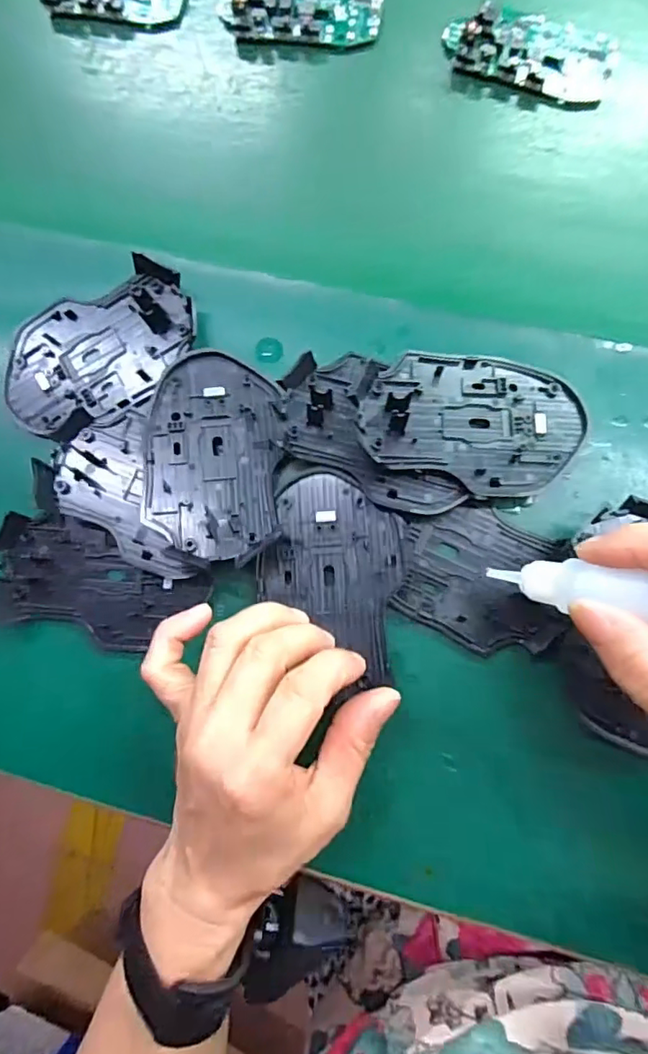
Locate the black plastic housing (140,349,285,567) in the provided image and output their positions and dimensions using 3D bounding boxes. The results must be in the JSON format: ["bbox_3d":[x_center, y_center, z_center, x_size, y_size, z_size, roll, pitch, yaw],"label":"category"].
[{"bbox_3d":[-0.057,-0.039,0.282,0.068,0.012,0.108,2,82,5],"label":"black plastic housing"}]

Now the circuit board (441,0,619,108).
[{"bbox_3d":[0.117,-0.275,0.312,0.095,0.014,0.045,19,84,8],"label":"circuit board"}]

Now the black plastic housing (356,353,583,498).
[{"bbox_3d":[0.072,-0.054,0.275,0.111,0.020,0.070,15,82,6],"label":"black plastic housing"}]

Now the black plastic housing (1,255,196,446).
[{"bbox_3d":[-0.122,-0.096,0.299,0.110,0.013,0.073,-31,80,0],"label":"black plastic housing"}]

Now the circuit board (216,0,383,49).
[{"bbox_3d":[-0.015,-0.311,0.329,0.097,0.014,0.046,3,82,6],"label":"circuit board"}]

